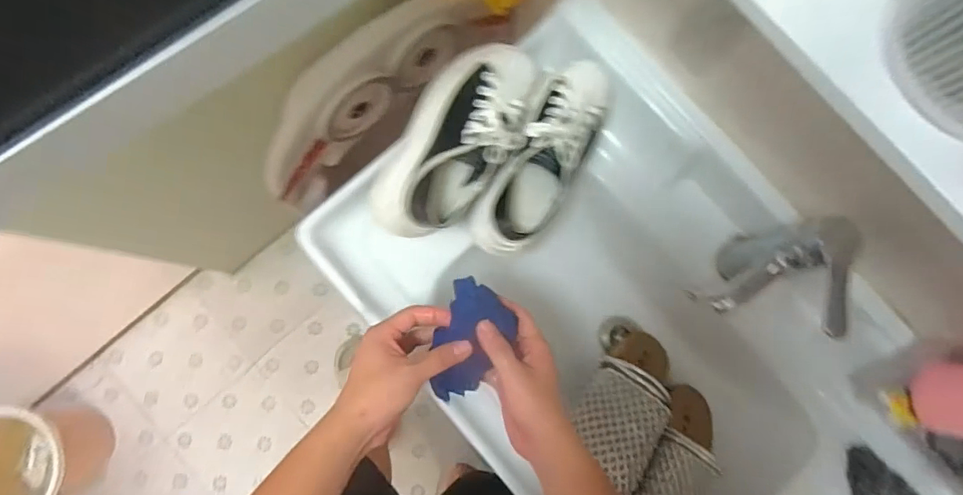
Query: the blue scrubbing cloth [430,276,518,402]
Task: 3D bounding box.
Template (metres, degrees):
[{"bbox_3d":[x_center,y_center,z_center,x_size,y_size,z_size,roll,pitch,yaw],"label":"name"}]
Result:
[{"bbox_3d":[-0.009,0.091,0.497,0.078,0.033,0.120,13,89,-3],"label":"blue scrubbing cloth"}]

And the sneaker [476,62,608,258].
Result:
[{"bbox_3d":[0.078,-0.105,0.608,0.093,0.099,0.244,27,82,2],"label":"sneaker"}]

